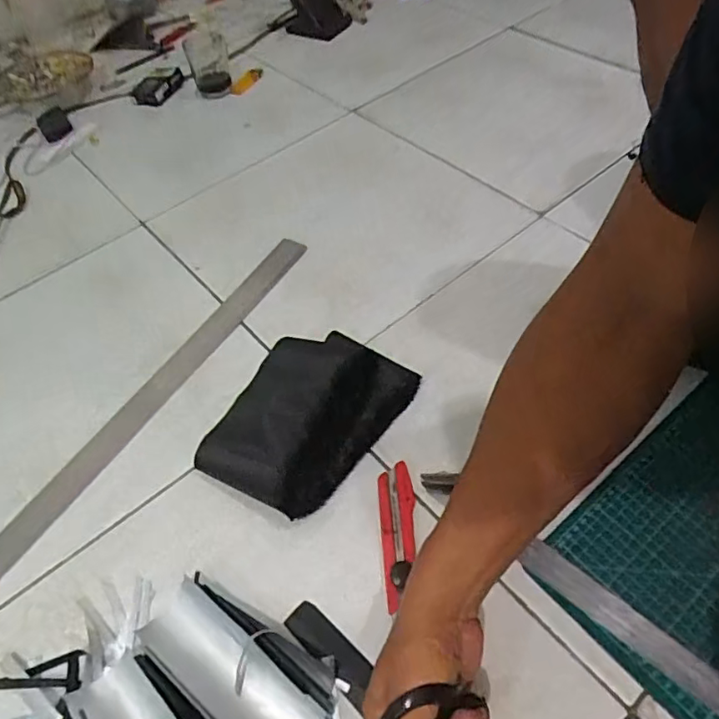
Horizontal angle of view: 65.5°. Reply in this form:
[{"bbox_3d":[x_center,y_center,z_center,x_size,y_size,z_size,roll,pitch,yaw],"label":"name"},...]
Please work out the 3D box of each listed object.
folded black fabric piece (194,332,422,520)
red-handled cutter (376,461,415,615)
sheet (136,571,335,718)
[{"bbox_3d":[-0.053,0.050,0.561,0.153,0.057,0.196,24,59,22],"label":"folded black fabric piece"},{"bbox_3d":[0.035,0.152,0.498,0.032,0.017,0.128,-5,52,2],"label":"red-handled cutter"},{"bbox_3d":[-0.099,0.239,0.434,0.162,0.027,0.080,24,58,22],"label":"sheet"}]

